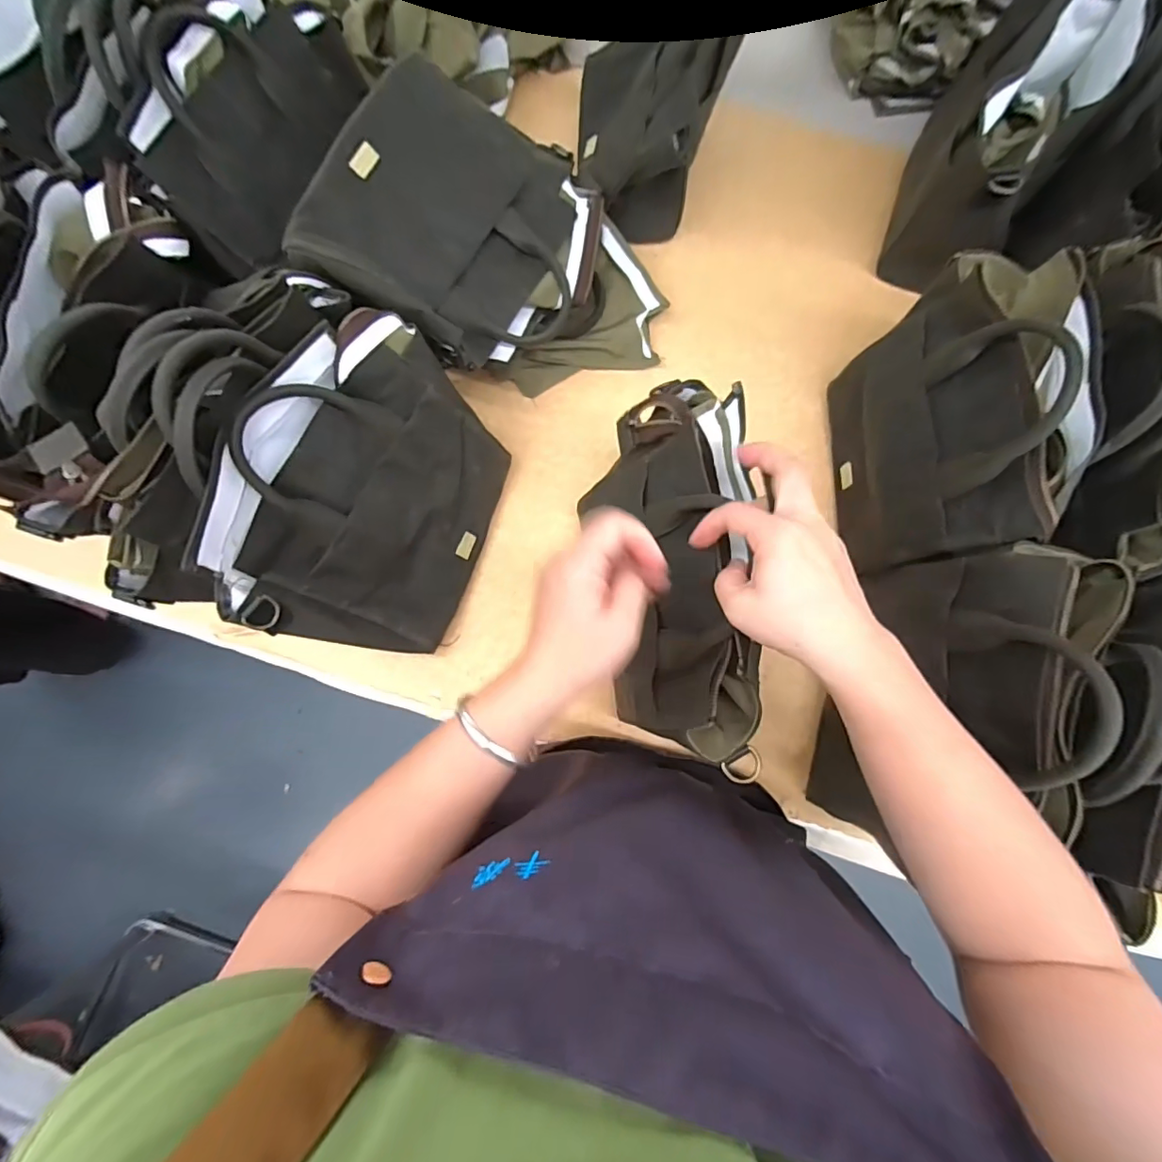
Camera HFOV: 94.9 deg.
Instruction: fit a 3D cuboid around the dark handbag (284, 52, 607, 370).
[{"bbox_3d":[-0.108,-0.344,0.548,0.276,0.110,0.258,36,82,-24],"label":"dark handbag"}]

